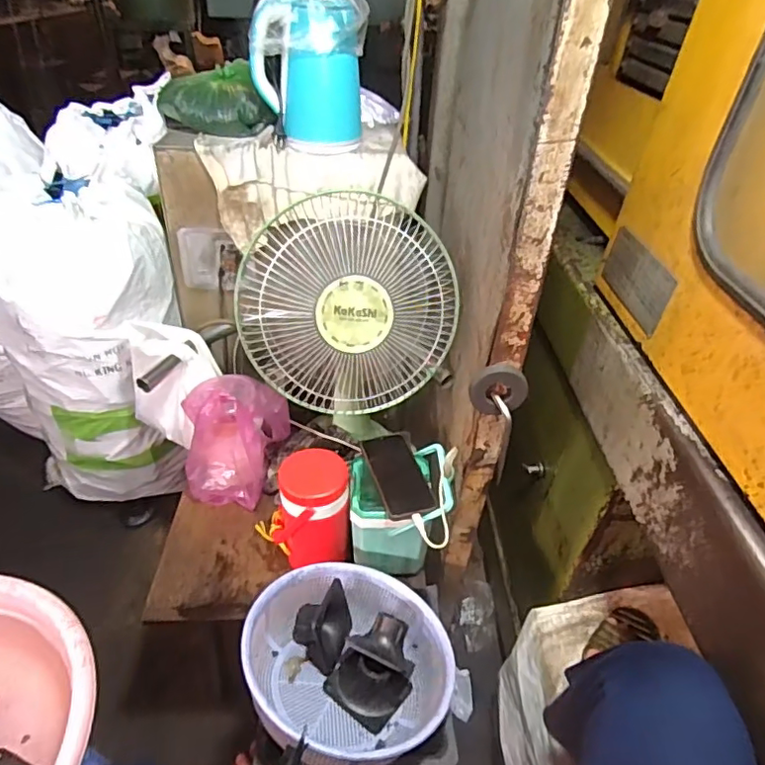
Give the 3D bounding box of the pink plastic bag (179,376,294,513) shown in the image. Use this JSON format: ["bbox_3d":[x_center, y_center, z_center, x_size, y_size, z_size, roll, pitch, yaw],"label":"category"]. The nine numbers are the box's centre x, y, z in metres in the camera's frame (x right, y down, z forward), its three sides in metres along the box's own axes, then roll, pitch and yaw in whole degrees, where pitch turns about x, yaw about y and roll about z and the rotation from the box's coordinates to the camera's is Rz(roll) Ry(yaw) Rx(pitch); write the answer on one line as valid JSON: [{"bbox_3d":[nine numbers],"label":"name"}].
[{"bbox_3d":[-0.268,0.092,0.992,0.146,0.211,0.166,18,40,18],"label":"pink plastic bag"}]

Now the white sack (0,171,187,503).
[{"bbox_3d":[-0.632,-0.031,1.246,0.392,0.750,0.347,-11,40,-18],"label":"white sack"}]

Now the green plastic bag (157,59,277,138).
[{"bbox_3d":[-0.340,-0.571,1.118,0.189,0.093,0.206,-16,42,-24],"label":"green plastic bag"}]

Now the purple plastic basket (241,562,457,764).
[{"bbox_3d":[-0.049,0.362,0.708,0.263,0.095,0.263,15,26,-8],"label":"purple plastic basket"}]

